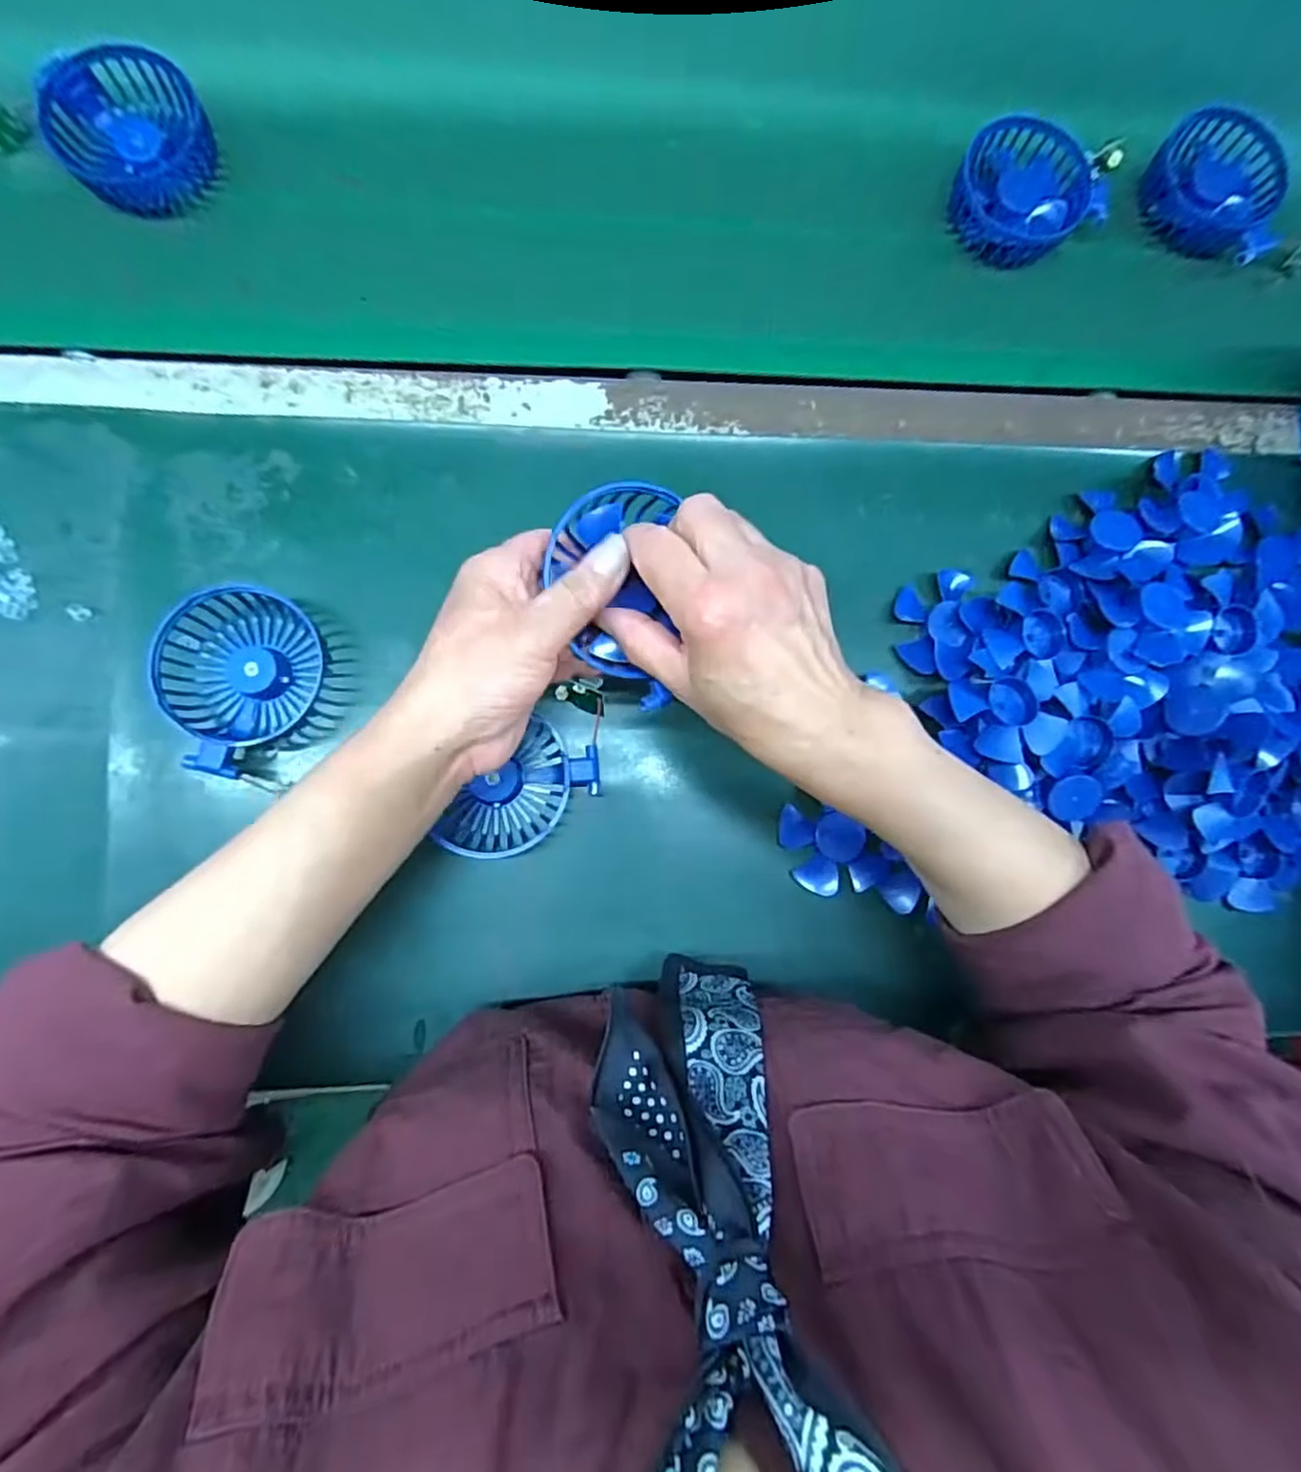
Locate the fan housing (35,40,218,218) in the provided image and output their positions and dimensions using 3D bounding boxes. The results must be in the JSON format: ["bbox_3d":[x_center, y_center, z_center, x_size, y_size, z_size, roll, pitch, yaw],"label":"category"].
[{"bbox_3d":[-0.321,-0.373,0.419,0.086,0.041,0.093,0,85,-5],"label":"fan housing"}]

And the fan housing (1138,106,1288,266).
[{"bbox_3d":[0.404,-0.394,0.481,0.097,0.033,0.100,0,84,-5],"label":"fan housing"}]

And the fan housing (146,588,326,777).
[{"bbox_3d":[-0.237,-0.032,0.380,0.074,0.030,0.104,10,83,-4],"label":"fan housing"}]

